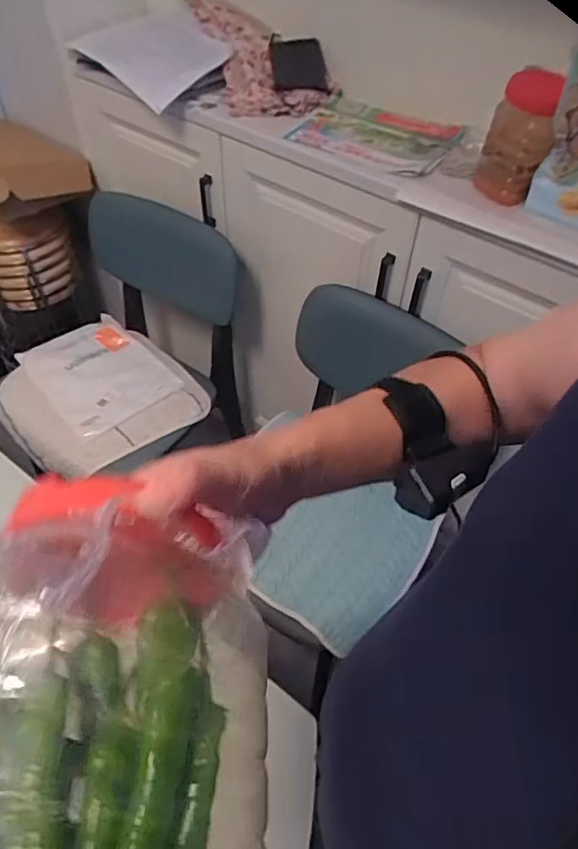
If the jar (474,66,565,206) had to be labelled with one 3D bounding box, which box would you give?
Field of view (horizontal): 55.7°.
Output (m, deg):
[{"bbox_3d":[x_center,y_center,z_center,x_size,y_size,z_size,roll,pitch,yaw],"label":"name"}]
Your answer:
[{"bbox_3d":[0.335,-0.416,0.805,0.086,0.173,0.088,16,52,11],"label":"jar"}]

